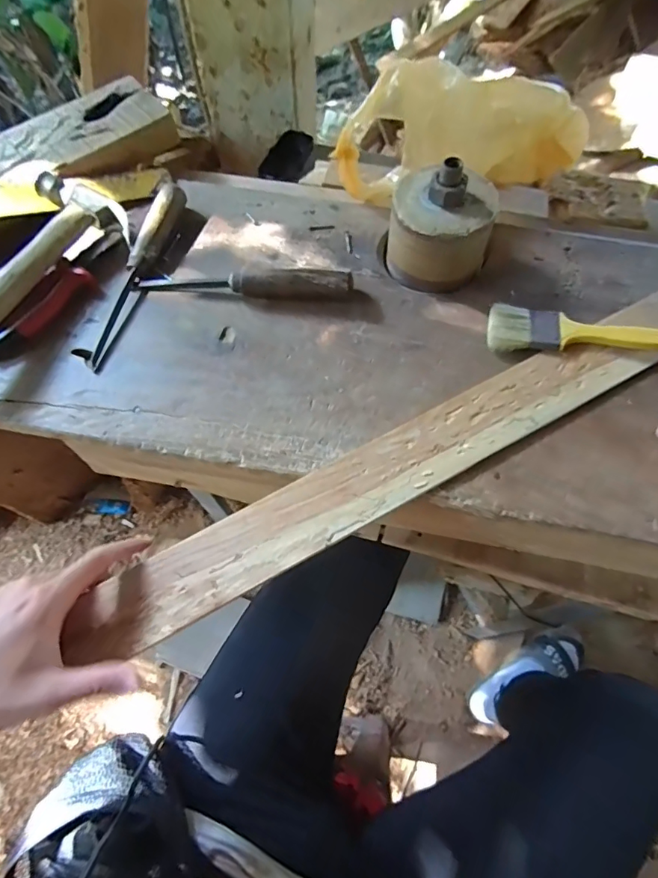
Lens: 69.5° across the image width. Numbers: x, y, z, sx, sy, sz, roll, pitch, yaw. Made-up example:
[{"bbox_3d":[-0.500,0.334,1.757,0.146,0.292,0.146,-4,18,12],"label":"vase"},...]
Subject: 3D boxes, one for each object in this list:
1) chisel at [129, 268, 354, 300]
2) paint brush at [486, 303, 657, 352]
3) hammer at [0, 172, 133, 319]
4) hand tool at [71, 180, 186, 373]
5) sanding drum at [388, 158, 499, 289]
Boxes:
[{"bbox_3d":[-0.090,-0.162,0.490,0.224,0.031,0.023,4,66,1],"label":"chisel"},{"bbox_3d":[0.244,-0.105,0.455,0.174,0.025,0.052,7,66,3],"label":"paint brush"},{"bbox_3d":[-0.325,-0.165,0.477,0.103,0.037,0.280,30,69,12],"label":"hammer"},{"bbox_3d":[-0.206,-0.179,0.502,0.033,0.032,0.229,16,67,7],"label":"hand tool"},{"bbox_3d":[0.112,-0.212,0.477,0.102,0.099,0.096,14,67,6],"label":"sanding drum"}]

